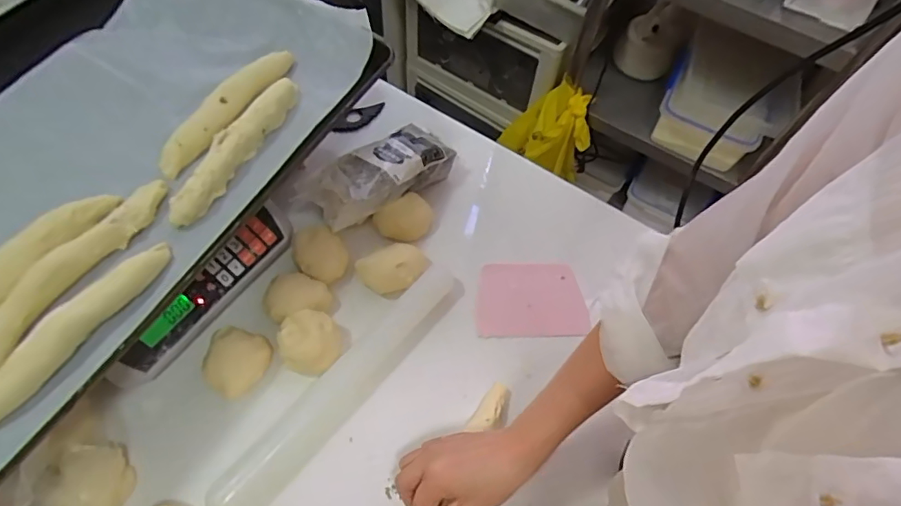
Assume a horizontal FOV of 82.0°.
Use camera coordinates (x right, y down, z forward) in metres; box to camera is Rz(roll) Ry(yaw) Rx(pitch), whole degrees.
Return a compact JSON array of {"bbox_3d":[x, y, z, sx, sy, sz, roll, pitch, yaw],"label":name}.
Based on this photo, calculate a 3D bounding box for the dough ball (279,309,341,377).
[{"bbox_3d":[-0.146,0.092,0.535,0.059,0.033,0.061,2,60,-3],"label":"dough ball"}]

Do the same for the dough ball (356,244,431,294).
[{"bbox_3d":[-0.064,0.016,0.584,0.078,0.032,0.044,-14,62,-12],"label":"dough ball"}]

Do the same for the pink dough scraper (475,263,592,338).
[{"bbox_3d":[0.091,0.052,0.601,0.124,0.007,0.094,0,57,-5],"label":"pink dough scraper"}]

